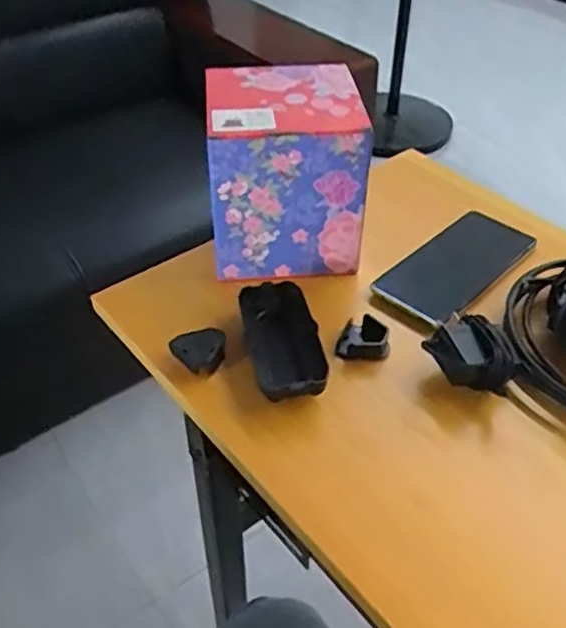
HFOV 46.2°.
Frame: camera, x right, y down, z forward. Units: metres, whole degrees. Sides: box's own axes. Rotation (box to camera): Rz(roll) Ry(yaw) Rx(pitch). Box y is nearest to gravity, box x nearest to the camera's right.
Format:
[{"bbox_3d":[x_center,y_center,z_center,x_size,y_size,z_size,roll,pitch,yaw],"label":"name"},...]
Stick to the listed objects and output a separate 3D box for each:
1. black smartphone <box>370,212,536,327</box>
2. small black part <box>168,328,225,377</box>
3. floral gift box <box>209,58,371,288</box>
[{"bbox_3d":[0.150,-0.044,0.580,0.074,0.011,0.152,32,53,29],"label":"black smartphone"},{"bbox_3d":[-0.064,0.028,0.501,0.040,0.017,0.035,-4,44,-4],"label":"small black part"},{"bbox_3d":[0.000,-0.122,0.574,0.122,0.139,0.118,-5,44,-5],"label":"floral gift box"}]

